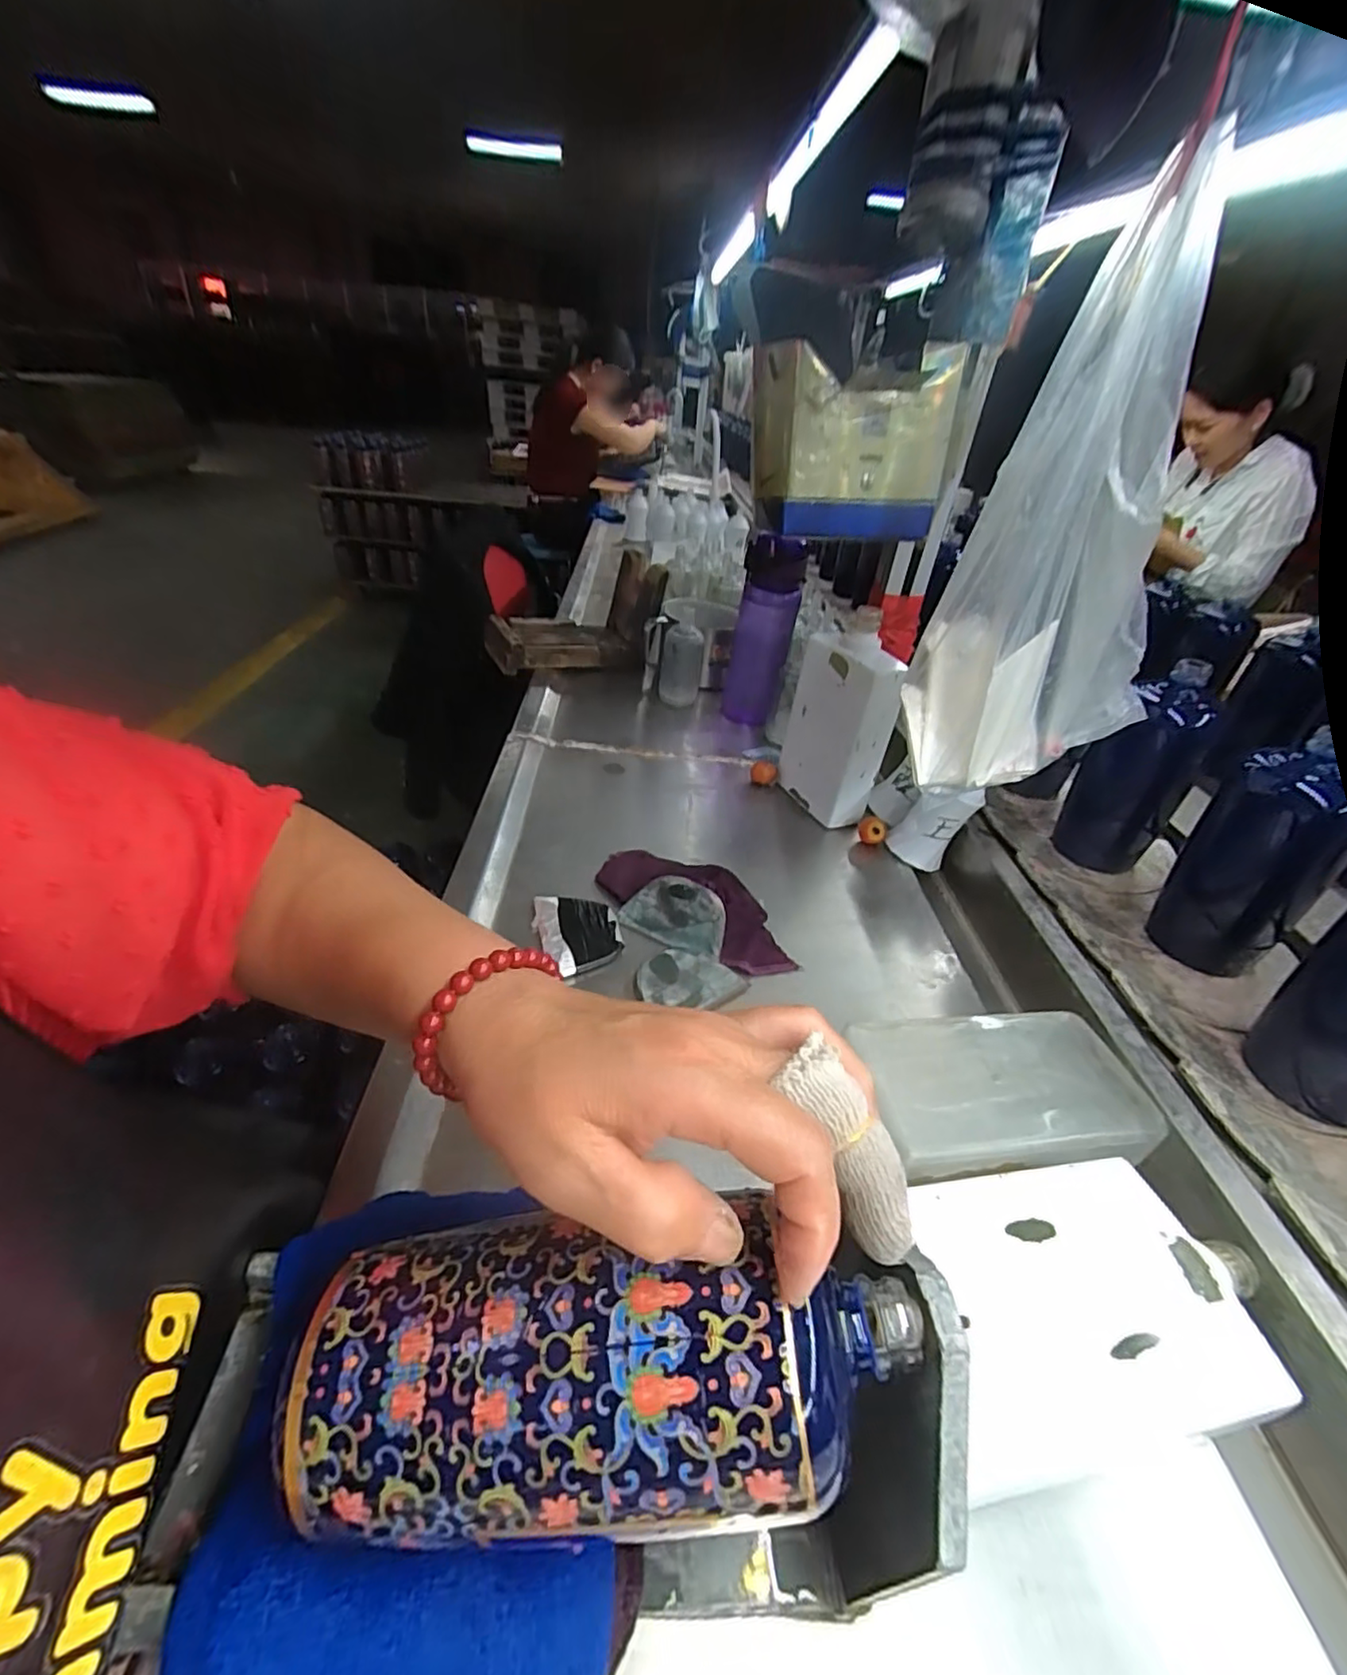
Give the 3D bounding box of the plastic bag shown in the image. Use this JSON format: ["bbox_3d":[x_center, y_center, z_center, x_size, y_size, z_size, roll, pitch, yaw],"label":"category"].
[{"bbox_3d":[0.253,-0.182,0.408,0.164,0.306,0.079,-16,41,-25],"label":"plastic bag"}]

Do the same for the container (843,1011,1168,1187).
[{"bbox_3d":[0.198,0.152,0.383,0.169,0.036,0.095,-2,37,-9],"label":"container"}]

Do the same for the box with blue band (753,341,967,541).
[{"bbox_3d":[0.148,-0.330,0.545,0.156,0.124,0.087,-2,37,-10],"label":"box with blue band"}]

